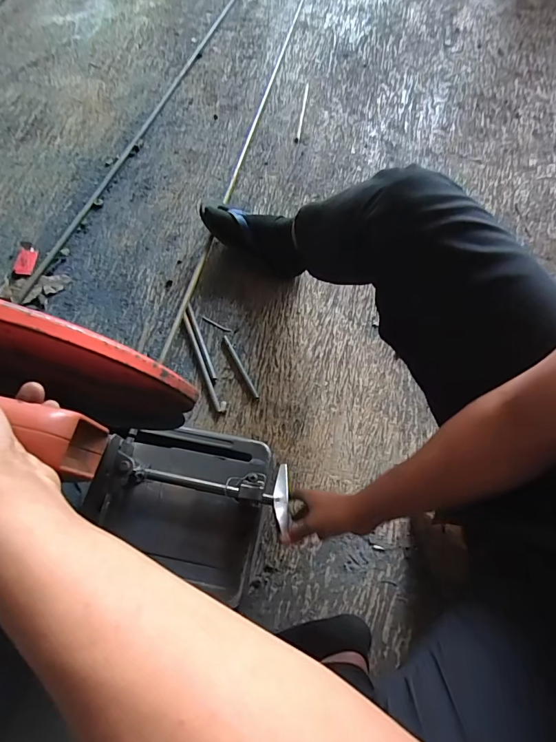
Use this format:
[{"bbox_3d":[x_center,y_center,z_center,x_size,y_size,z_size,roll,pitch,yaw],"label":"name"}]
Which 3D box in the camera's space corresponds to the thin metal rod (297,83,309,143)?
[{"bbox_3d":[0.070,-0.722,1.080,0.010,0.012,0.241,8,66,1],"label":"thin metal rod"}]

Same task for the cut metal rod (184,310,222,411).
[{"bbox_3d":[-0.155,-0.024,0.786,0.014,0.012,0.223,-19,68,-11],"label":"cut metal rod"}]

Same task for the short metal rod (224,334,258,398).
[{"bbox_3d":[-0.077,-0.010,0.786,0.012,0.008,0.146,-25,70,-13],"label":"short metal rod"}]

